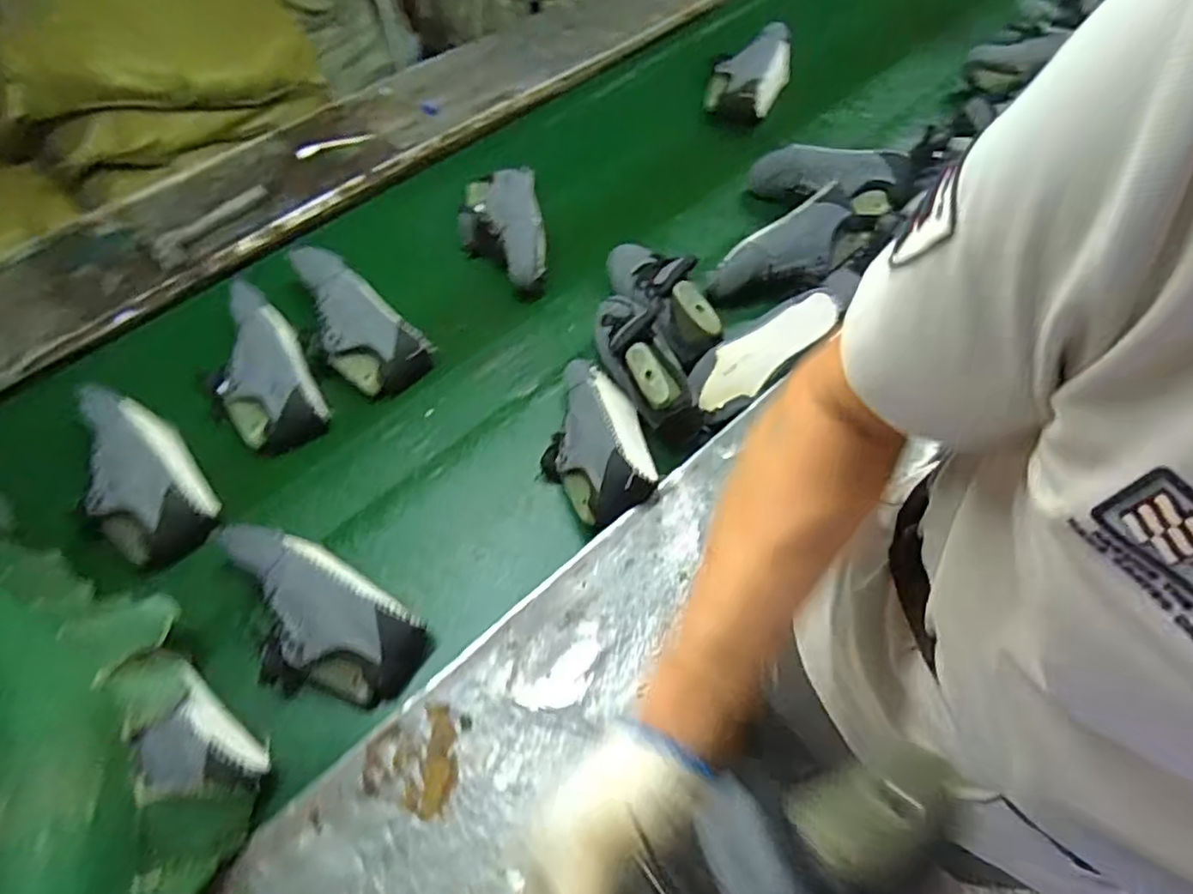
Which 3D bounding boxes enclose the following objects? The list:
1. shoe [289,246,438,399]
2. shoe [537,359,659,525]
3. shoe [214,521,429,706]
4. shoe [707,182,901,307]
[{"bbox_3d":[-0.388,-0.192,1.009,0.277,0.109,0.132,36,63,19],"label":"shoe"},{"bbox_3d":[-0.007,-0.019,0.906,0.133,0.111,0.257,-8,58,-7],"label":"shoe"},{"bbox_3d":[-0.344,0.206,0.789,0.278,0.103,0.153,31,62,17],"label":"shoe"},{"bbox_3d":[0.315,-0.316,1.061,0.283,0.087,0.094,-24,60,3],"label":"shoe"}]

